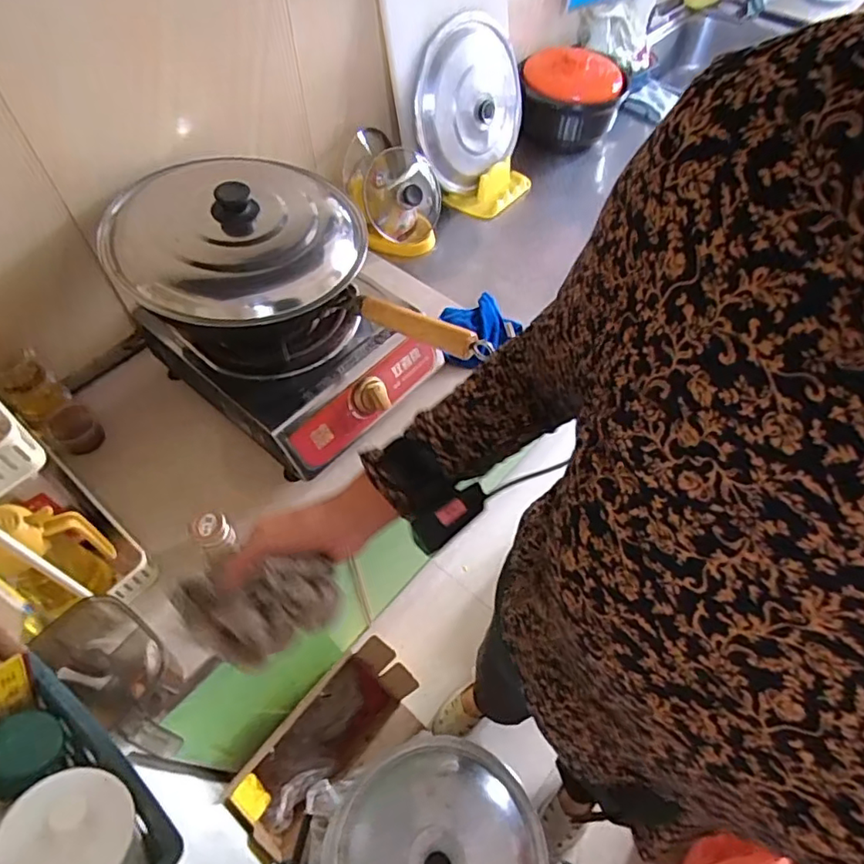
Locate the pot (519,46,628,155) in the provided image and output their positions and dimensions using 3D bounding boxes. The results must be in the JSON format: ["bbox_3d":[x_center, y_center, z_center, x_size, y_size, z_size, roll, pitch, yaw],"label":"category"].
[{"bbox_3d":[0.303,-0.728,1.261,0.225,0.130,0.226,7,52,0],"label":"pot"}]

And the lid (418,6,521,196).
[{"bbox_3d":[0.085,-0.625,1.093,0.276,0.288,0.047,-28,37,-31],"label":"lid"}]

